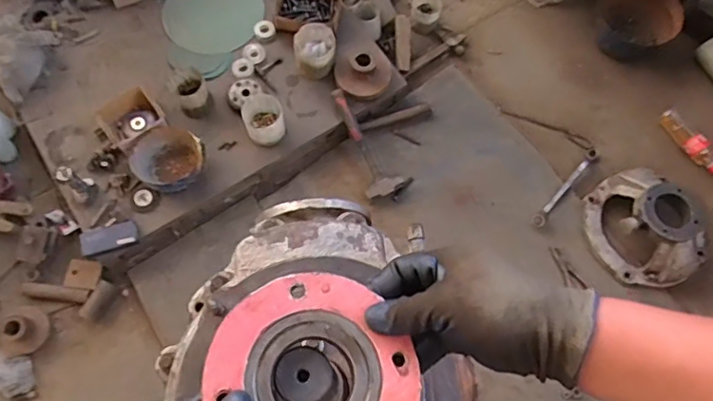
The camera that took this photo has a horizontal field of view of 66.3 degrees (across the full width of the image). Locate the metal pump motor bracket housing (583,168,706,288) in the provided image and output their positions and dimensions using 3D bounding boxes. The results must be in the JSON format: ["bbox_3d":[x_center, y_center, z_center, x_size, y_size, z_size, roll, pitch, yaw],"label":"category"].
[{"bbox_3d":[0.799,0.058,1.469,0.311,0.128,0.325,0,70,0],"label":"metal pump motor bracket housing"}]

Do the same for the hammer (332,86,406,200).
[{"bbox_3d":[0.015,-0.161,1.534,0.105,0.059,0.333,-26,87,-10],"label":"hammer"}]

